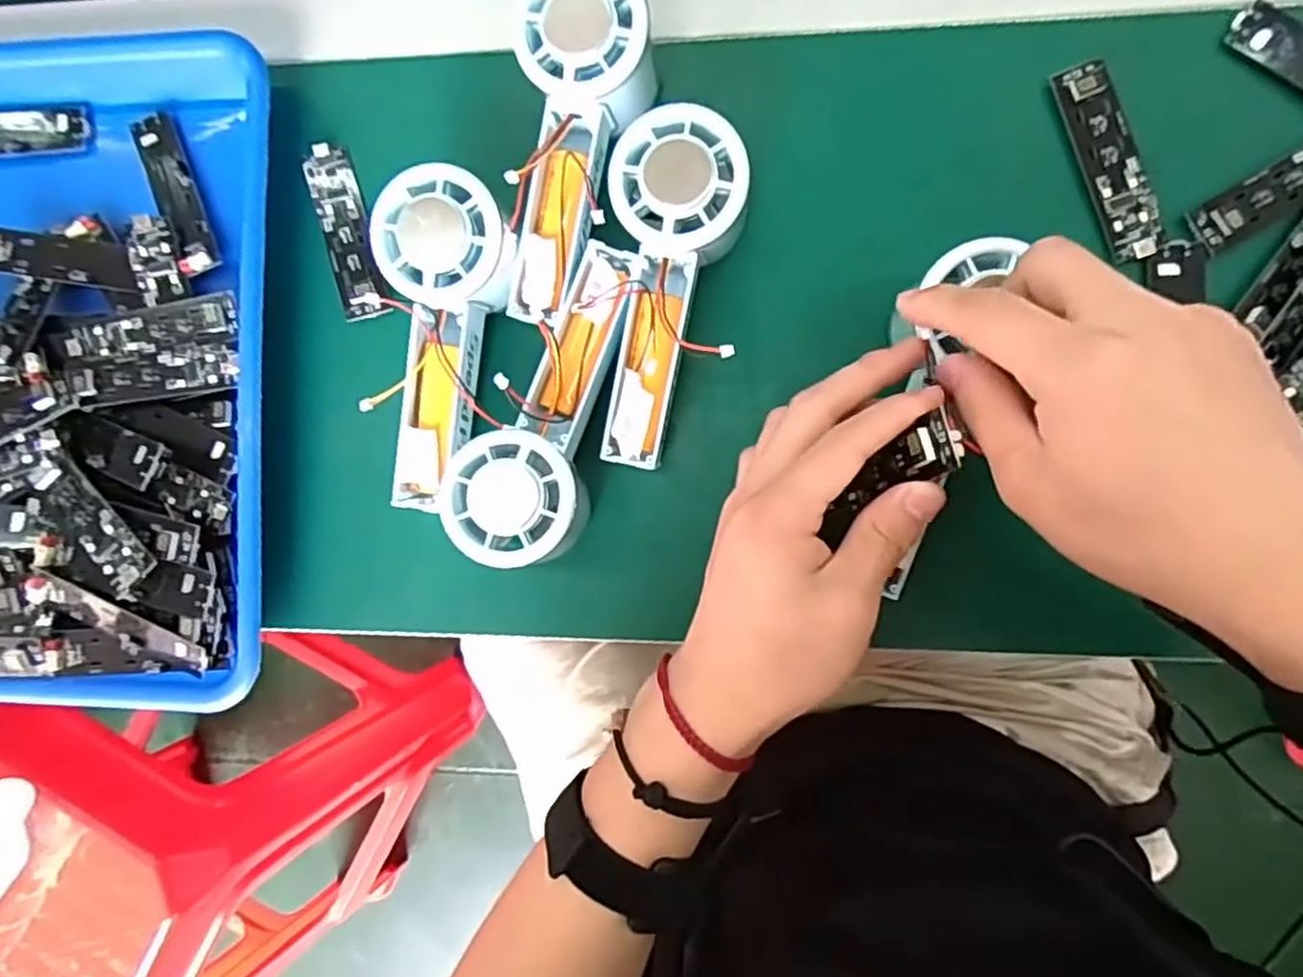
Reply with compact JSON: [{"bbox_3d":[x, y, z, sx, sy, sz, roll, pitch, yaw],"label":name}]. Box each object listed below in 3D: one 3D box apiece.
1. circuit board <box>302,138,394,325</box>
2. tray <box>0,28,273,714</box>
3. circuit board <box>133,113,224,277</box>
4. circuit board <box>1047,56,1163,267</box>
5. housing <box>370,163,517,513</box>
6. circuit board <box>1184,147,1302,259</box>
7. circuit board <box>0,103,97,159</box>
[{"bbox_3d":[-0.157,-0.132,0.375,0.023,0.006,0.096,-16,83,-14],"label":"circuit board"},{"bbox_3d":[-0.319,-0.065,0.376,0.254,0.044,0.349,0,90,6],"label":"tray"},{"bbox_3d":[-0.248,-0.153,0.382,0.021,0.011,0.086,-24,88,6],"label":"circuit board"},{"bbox_3d":[0.209,-0.150,0.332,0.024,0.006,0.091,-19,88,6],"label":"circuit board"},{"bbox_3d":[-0.097,-0.068,0.344,0.055,0.039,0.150,11,107,6],"label":"housing"},{"bbox_3d":[0.289,-0.139,0.319,0.099,0.010,0.022,-30,87,6],"label":"circuit board"},{"bbox_3d":[-0.350,-0.194,0.394,0.095,0.013,0.026,-4,90,6],"label":"circuit board"}]

